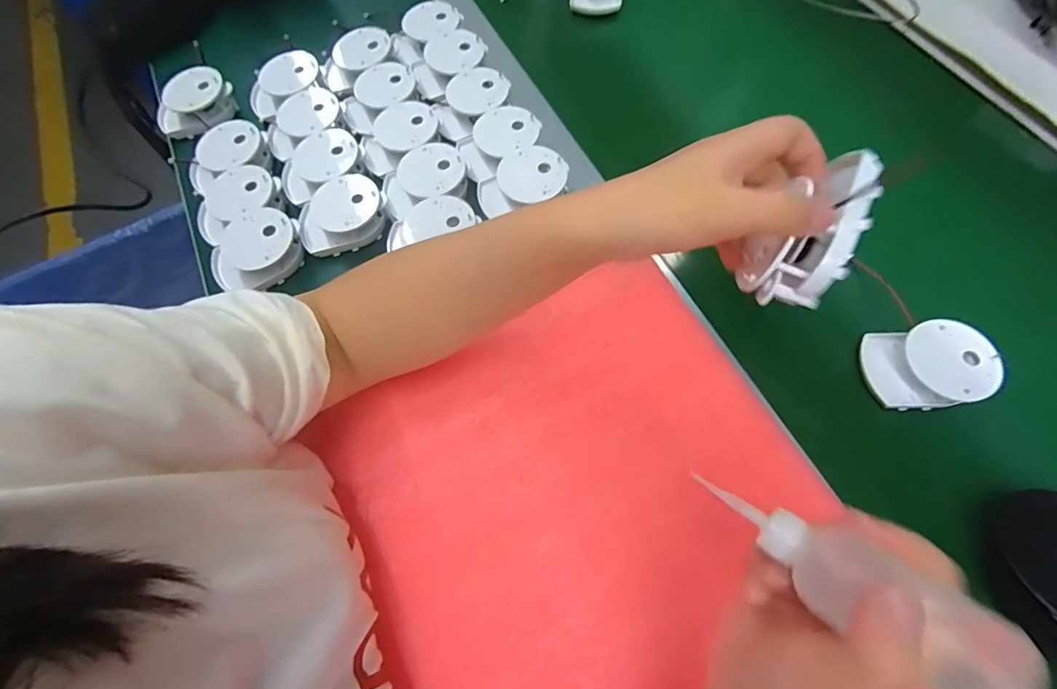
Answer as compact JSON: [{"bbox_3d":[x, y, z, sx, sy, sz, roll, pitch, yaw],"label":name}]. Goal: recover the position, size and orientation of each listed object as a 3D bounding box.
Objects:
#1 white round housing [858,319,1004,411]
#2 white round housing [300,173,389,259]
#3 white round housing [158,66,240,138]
[{"bbox_3d":[0.303,0.016,0.358,0.081,0.027,0.062,-4,66,1],"label":"white round housing"},{"bbox_3d":[-0.171,-0.120,0.435,0.077,0.031,0.063,-17,67,-5],"label":"white round housing"},{"bbox_3d":[-0.363,-0.264,0.510,0.088,0.039,0.056,-22,67,-7],"label":"white round housing"}]

